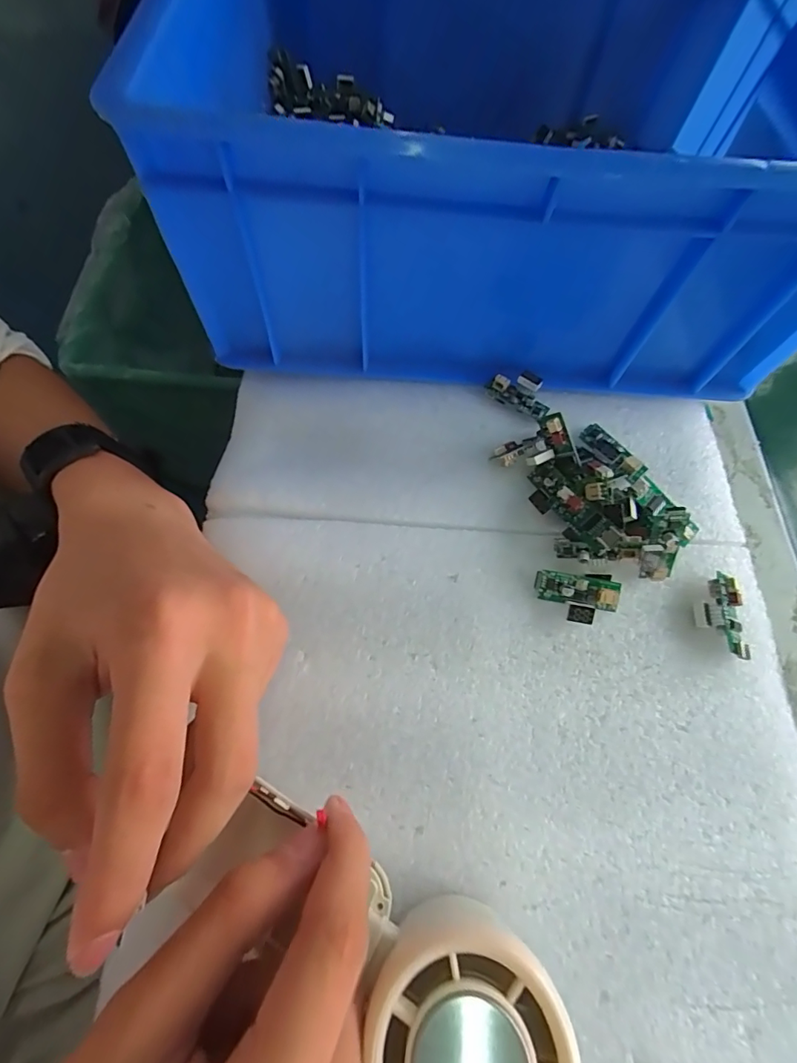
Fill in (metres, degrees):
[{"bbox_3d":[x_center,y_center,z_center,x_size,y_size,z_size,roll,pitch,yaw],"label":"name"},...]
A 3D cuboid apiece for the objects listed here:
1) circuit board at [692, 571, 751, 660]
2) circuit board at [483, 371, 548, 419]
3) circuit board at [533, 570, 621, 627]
[{"bbox_3d":[0.150,0.040,0.219,0.019,0.011,0.038,0,67,-6],"label":"circuit board"},{"bbox_3d":[0.068,-0.079,0.264,0.037,0.014,0.016,31,68,8],"label":"circuit board"},{"bbox_3d":[0.083,0.032,0.218,0.037,0.010,0.024,7,67,-2],"label":"circuit board"}]

